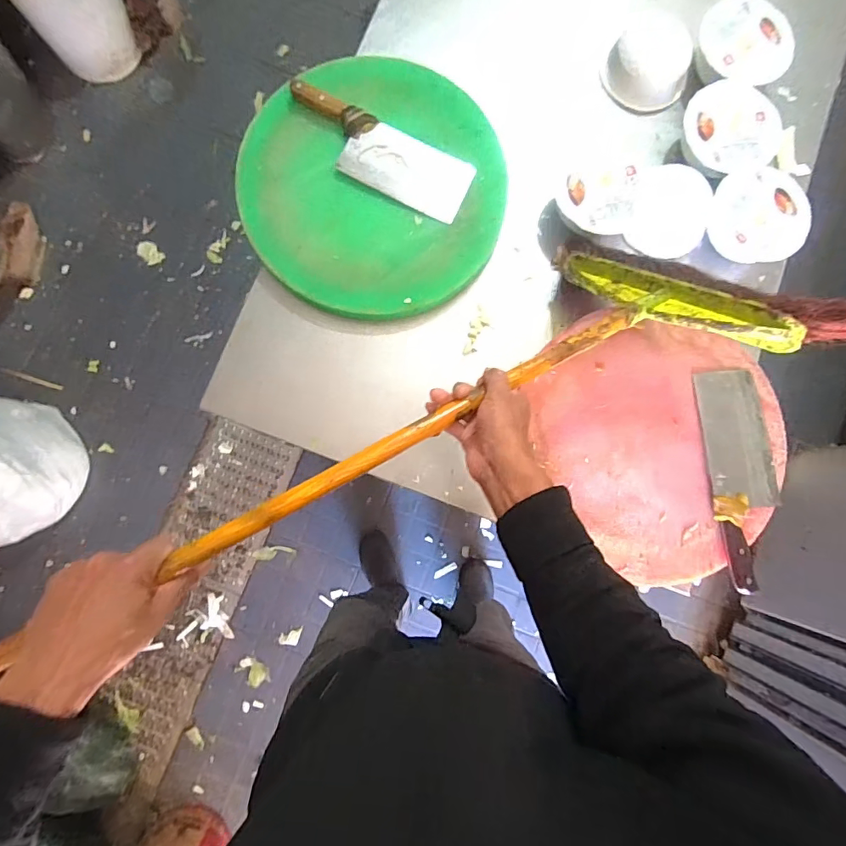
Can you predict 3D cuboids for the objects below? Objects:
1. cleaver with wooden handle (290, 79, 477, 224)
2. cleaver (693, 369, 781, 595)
[{"bbox_3d":[-0.070,-0.417,0.736,0.296,0.026,0.102,25,83,0],"label":"cleaver with wooden handle"},{"bbox_3d":[0.475,0.078,0.705,0.103,0.024,0.316,-5,84,-3],"label":"cleaver"}]

